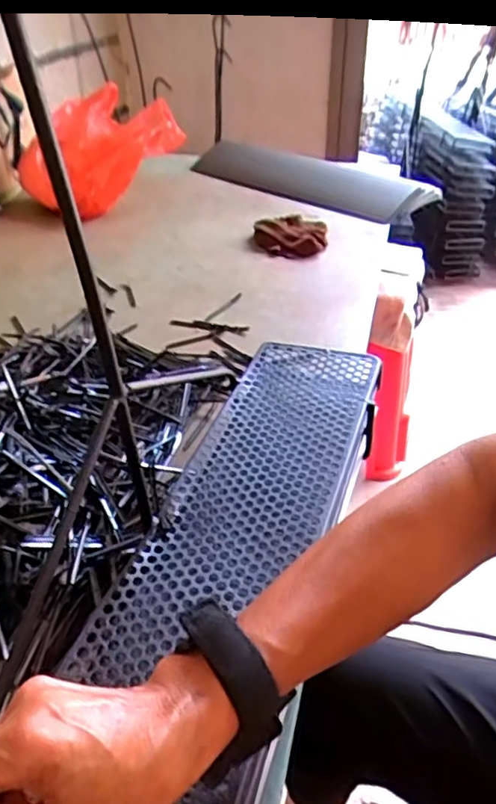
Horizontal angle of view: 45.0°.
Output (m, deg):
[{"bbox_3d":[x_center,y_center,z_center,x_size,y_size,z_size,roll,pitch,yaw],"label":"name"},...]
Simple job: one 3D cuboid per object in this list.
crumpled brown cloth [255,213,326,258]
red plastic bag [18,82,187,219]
[{"bbox_3d":[0.078,-0.315,1.136,0.143,0.044,0.112,1,39,3],"label":"crumpled brown cloth"},{"bbox_3d":[-0.325,-0.530,1.300,0.320,0.212,0.252,-18,39,-21],"label":"red plastic bag"}]

